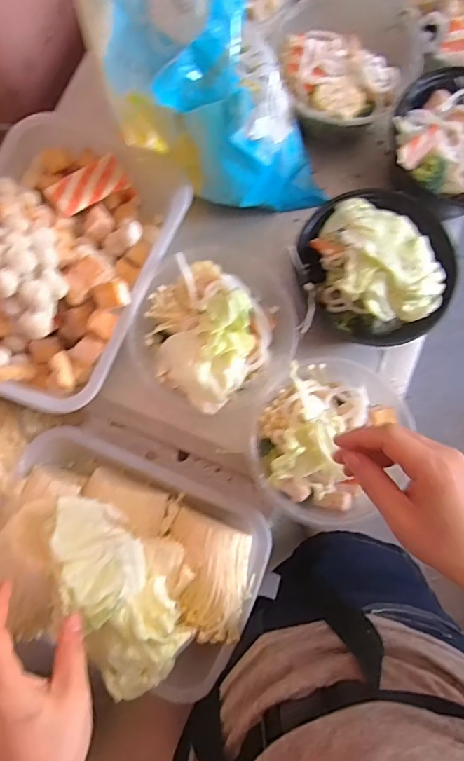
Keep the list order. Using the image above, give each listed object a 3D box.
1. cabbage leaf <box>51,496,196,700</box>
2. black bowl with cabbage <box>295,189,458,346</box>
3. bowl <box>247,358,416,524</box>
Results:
[{"bbox_3d":[-0.112,0.204,0.456,0.087,0.076,0.195,-22,103,-5],"label":"cabbage leaf"},{"bbox_3d":[0.148,-0.120,0.506,0.156,0.087,0.134,20,79,3],"label":"black bowl with cabbage"},{"bbox_3d":[0.096,0.057,0.475,0.157,0.078,0.150,0,79,-1],"label":"bowl"}]

